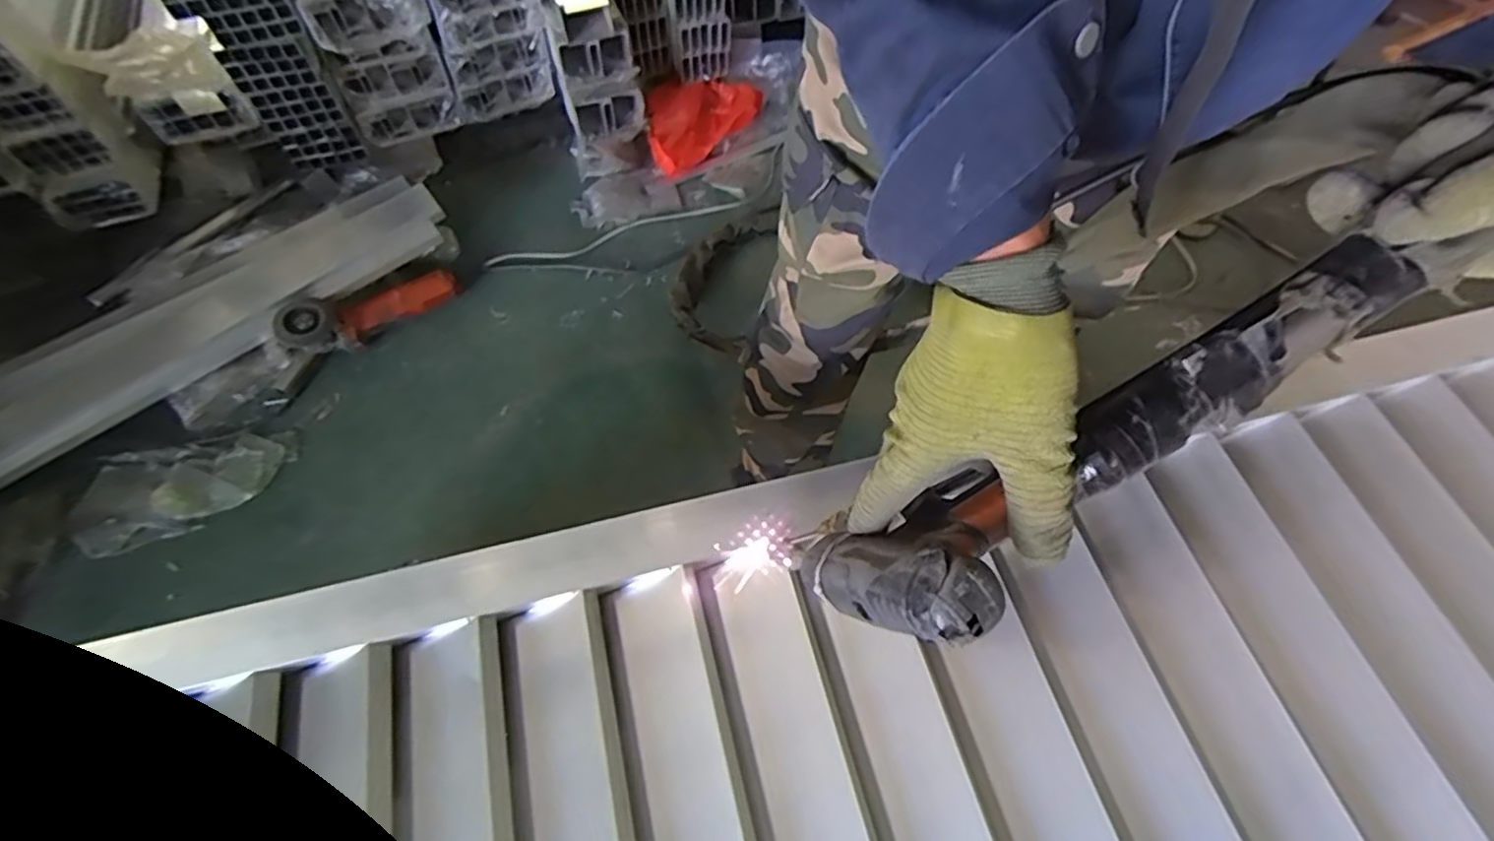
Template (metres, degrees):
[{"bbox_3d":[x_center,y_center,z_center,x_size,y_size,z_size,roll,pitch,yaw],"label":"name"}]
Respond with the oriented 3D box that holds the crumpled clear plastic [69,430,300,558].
[{"bbox_3d":[-0.882,0.093,1.065,0.311,0.028,0.149,-22,64,-13],"label":"crumpled clear plastic"}]

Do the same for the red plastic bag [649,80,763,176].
[{"bbox_3d":[-0.087,-0.616,1.409,0.239,0.094,0.214,-4,62,-3],"label":"red plastic bag"}]

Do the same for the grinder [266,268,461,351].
[{"bbox_3d":[-0.645,-0.188,1.169,0.290,0.093,0.078,-23,64,-13],"label":"grinder"}]

